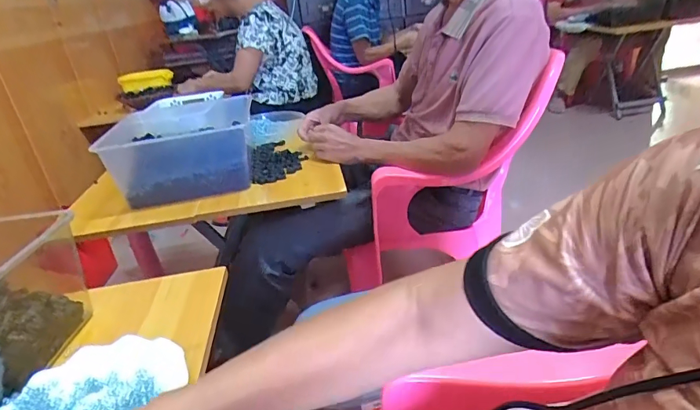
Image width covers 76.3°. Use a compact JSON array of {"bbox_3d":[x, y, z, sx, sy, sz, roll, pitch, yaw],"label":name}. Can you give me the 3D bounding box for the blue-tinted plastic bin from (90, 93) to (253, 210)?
[{"bbox_3d":[-0.368,-0.122,1.008,0.294,0.141,0.280,-9,26,-5],"label":"blue-tinted plastic bin"}]

